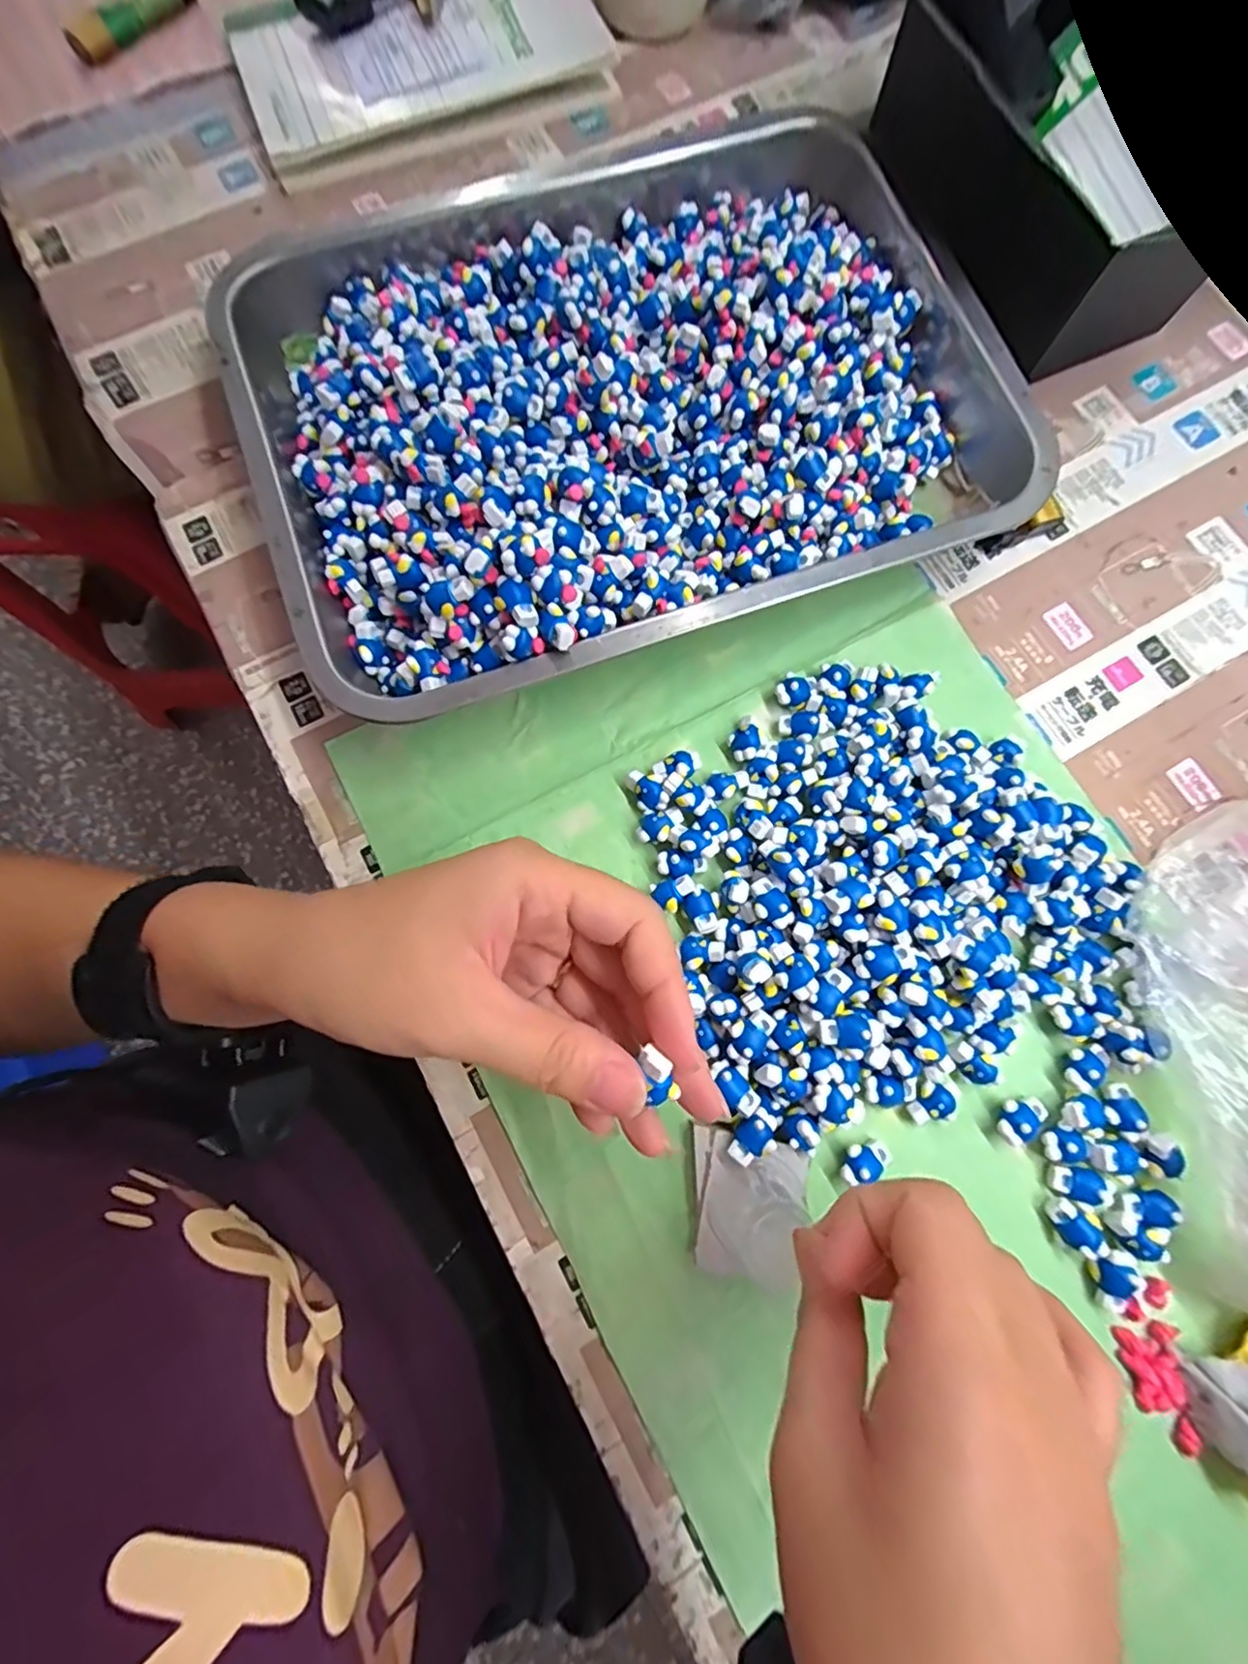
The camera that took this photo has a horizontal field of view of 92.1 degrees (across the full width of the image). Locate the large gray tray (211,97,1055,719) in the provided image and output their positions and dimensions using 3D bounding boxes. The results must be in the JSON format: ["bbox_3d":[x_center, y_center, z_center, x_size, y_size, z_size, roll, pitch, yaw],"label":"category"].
[{"bbox_3d":[-0.003,-0.215,0.294,0.361,0.061,0.278,-20,78,-5],"label":"large gray tray"}]

